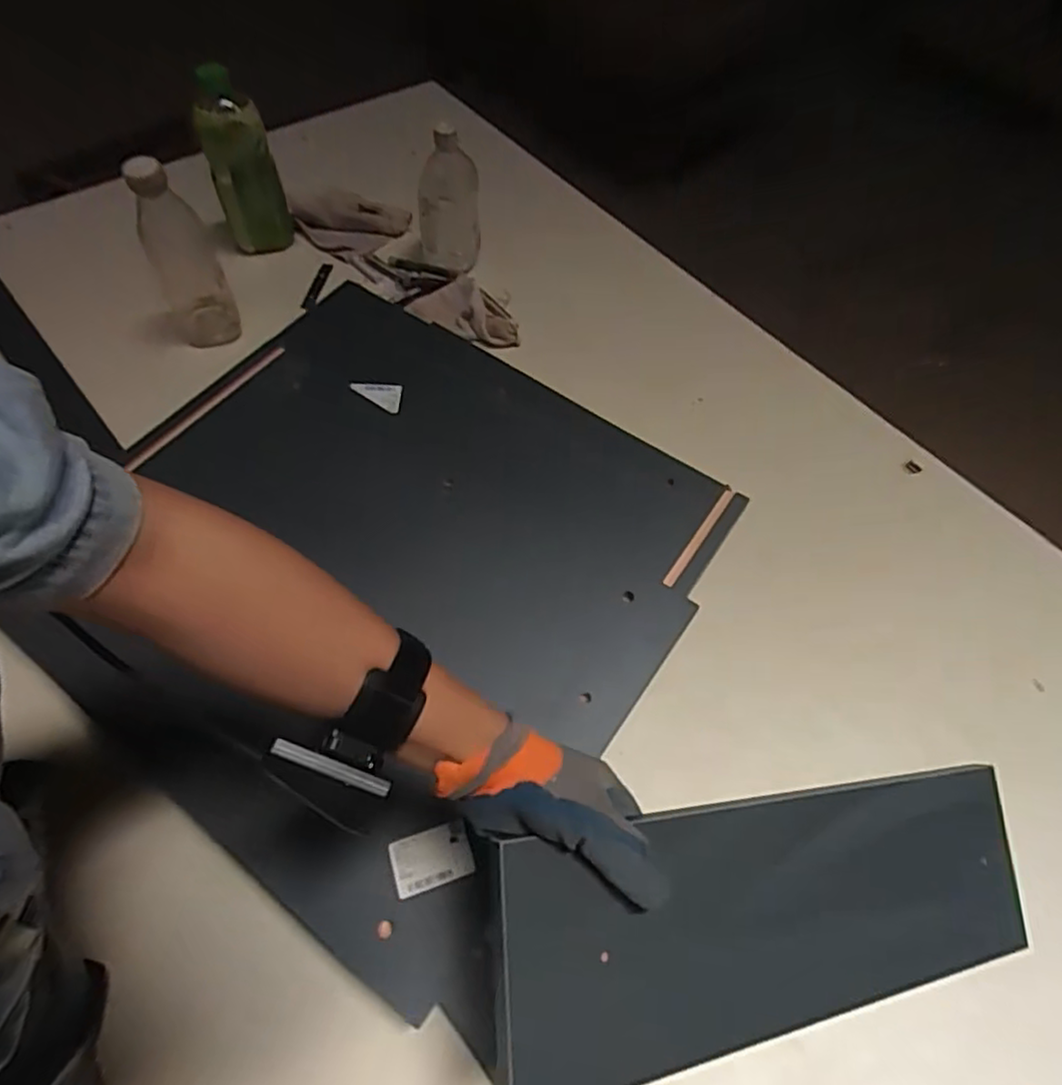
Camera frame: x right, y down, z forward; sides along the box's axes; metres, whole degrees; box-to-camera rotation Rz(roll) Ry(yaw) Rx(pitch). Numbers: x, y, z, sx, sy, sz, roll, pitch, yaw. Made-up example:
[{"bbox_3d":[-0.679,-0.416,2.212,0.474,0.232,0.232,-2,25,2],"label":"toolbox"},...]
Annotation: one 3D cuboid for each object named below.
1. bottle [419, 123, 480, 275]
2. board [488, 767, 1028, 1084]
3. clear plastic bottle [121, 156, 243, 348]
[{"bbox_3d":[-0.111,-0.459,0.893,0.083,0.170,0.079,-3,58,-4],"label":"bottle"},{"bbox_3d":[0.182,0.249,0.461,0.434,0.030,0.141,2,77,-24],"label":"board"},{"bbox_3d":[-0.413,-0.339,0.798,0.072,0.219,0.063,-22,61,-15],"label":"clear plastic bottle"}]

